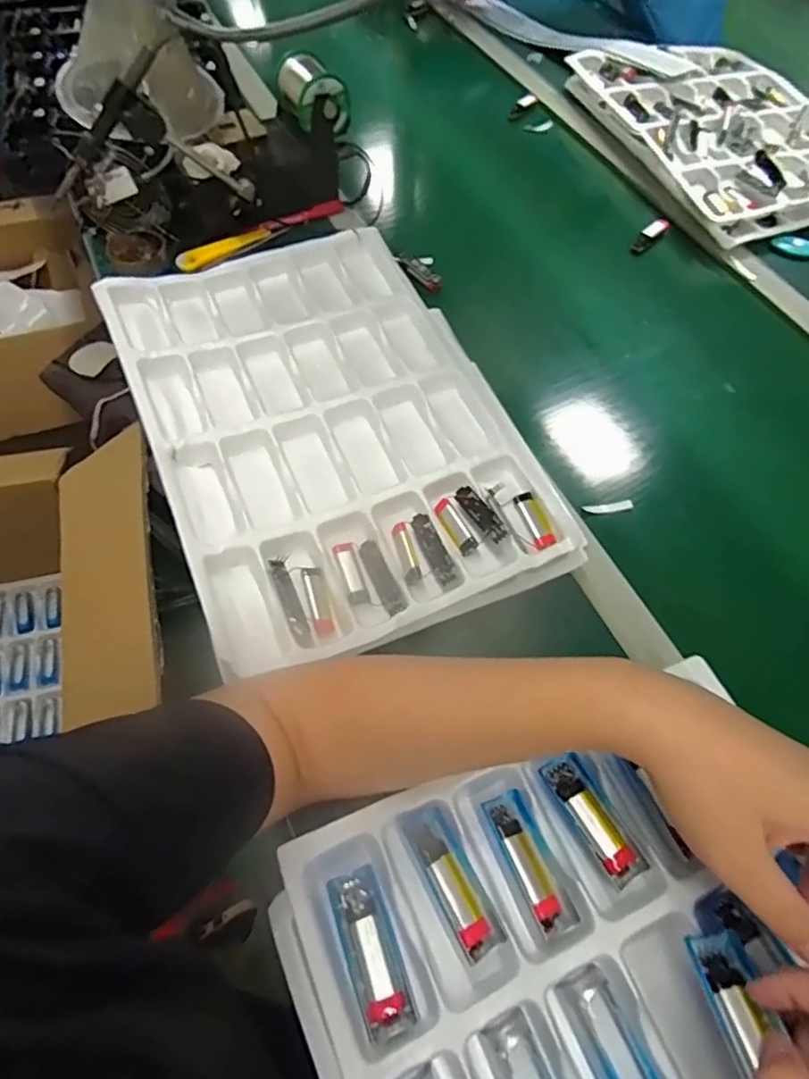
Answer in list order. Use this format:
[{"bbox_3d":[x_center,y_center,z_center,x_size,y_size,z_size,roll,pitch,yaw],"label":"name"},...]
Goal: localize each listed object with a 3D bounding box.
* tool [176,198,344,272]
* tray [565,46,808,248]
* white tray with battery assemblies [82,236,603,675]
[{"bbox_3d":[-0.177,-0.385,0.758,0.232,0.013,0.026,-34,66,-21],"label":"tool"},{"bbox_3d":[0.482,-0.622,0.917,0.324,0.036,0.479,-14,61,-11],"label":"tray"},{"bbox_3d":[-0.070,-0.116,0.582,0.326,0.056,0.464,-21,62,-14],"label":"white tray with battery assemblies"}]

